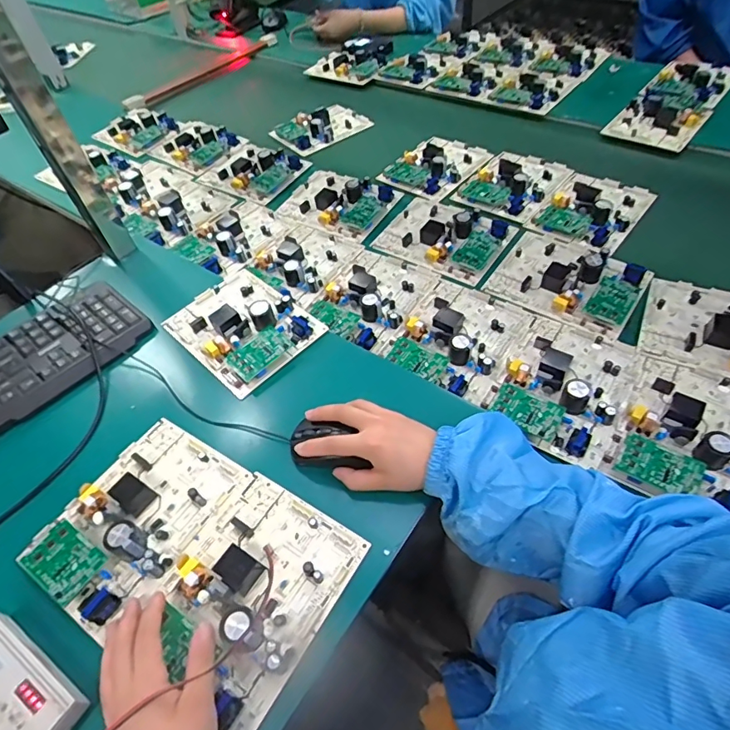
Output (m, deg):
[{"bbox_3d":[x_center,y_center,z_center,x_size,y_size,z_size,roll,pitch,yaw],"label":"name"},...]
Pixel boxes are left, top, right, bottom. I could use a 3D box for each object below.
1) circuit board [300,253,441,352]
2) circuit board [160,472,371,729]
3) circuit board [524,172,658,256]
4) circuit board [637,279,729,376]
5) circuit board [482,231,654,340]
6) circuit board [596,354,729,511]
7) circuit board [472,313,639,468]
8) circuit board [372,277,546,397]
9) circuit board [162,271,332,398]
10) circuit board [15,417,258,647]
[{"bbox_3d":[0.011,-0.105,0.690,0.134,0.033,0.173,29,60,26],"label":"circuit board"},{"bbox_3d":[-0.103,0.192,0.417,0.141,0.031,0.177,26,57,22],"label":"circuit board"},{"bbox_3d":[0.368,-0.255,0.780,0.142,0.029,0.198,32,61,27],"label":"circuit board"},{"bbox_3d":[0.448,-0.044,0.586,0.193,0.031,0.138,20,56,20],"label":"circuit board"},{"bbox_3d":[0.286,-0.128,0.672,0.188,0.032,0.149,28,60,25],"label":"circuit board"},{"bbox_3d":[0.356,0.062,0.508,0.139,0.029,0.183,24,58,23],"label":"circuit board"},{"bbox_3d":[0.234,0.014,0.571,0.143,0.030,0.182,26,59,24],"label":"circuit board"},{"bbox_3d":[0.120,-0.046,0.630,0.149,0.029,0.181,30,61,26],"label":"circuit board"},{"bbox_3d":[-0.161,-0.058,0.631,0.145,0.035,0.182,-40,58,-23],"label":"circuit board"},{"bbox_3d":[-0.224,0.144,0.470,0.148,0.030,0.186,25,58,23],"label":"circuit board"}]

